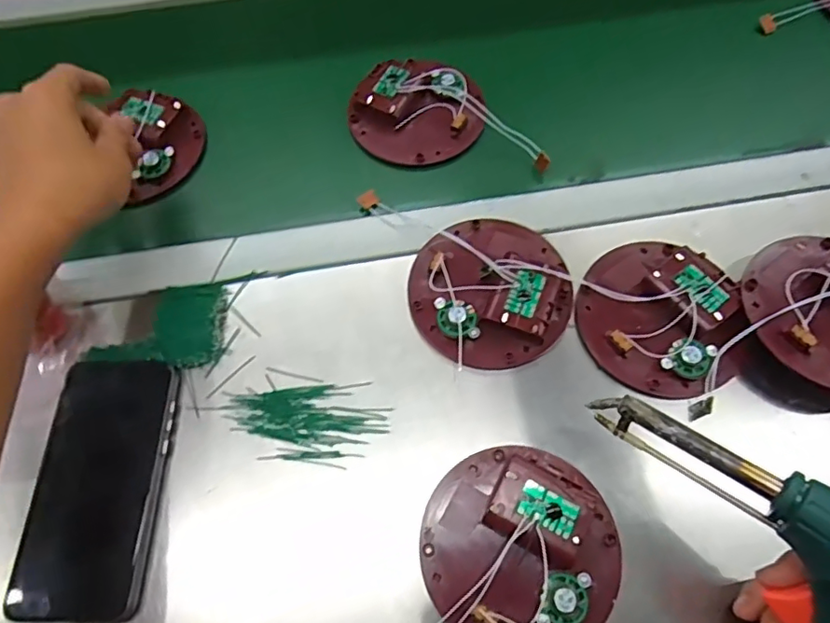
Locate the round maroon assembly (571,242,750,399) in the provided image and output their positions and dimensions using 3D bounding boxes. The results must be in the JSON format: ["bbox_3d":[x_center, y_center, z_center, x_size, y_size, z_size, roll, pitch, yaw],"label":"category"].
[{"bbox_3d":[0.179,0.002,0.405,0.110,0.019,0.120,0,65,1],"label":"round maroon assembly"}]

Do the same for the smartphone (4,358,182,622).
[{"bbox_3d":[-0.210,0.112,0.372,0.083,0.010,0.164,-1,65,0],"label":"smartphone"}]

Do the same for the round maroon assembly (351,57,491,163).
[{"bbox_3d":[0.003,-0.180,0.499,0.109,0.025,0.106,0,65,1],"label":"round maroon assembly"}]

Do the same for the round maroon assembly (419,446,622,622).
[{"bbox_3d":[0.064,0.146,0.344,0.119,0.024,0.115,0,65,1],"label":"round maroon assembly"}]

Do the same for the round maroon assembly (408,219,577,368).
[{"bbox_3d":[0.056,-0.020,0.419,0.118,0.025,0.120,0,65,1],"label":"round maroon assembly"}]

